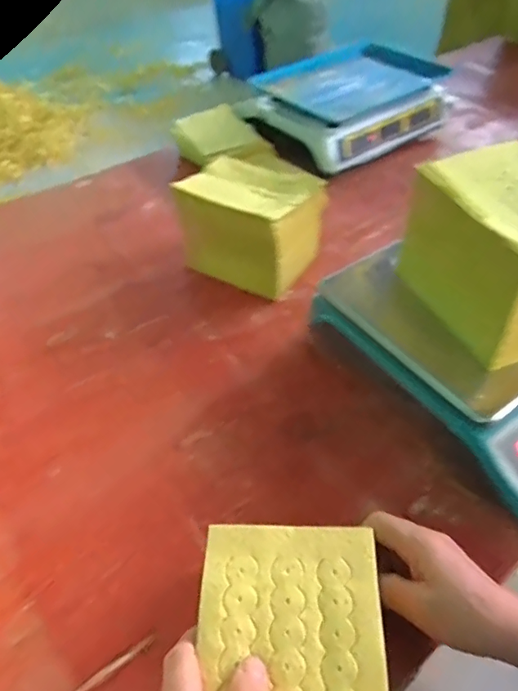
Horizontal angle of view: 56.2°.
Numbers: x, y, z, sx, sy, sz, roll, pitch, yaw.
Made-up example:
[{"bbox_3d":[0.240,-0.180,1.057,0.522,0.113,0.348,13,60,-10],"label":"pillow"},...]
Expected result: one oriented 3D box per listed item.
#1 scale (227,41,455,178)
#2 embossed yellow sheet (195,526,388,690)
[{"bbox_3d":[0.167,-0.471,0.941,0.340,0.122,0.270,-34,56,-24],"label":"scale"},{"bbox_3d":[0.018,0.190,0.294,0.114,0.011,0.156,1,48,4],"label":"embossed yellow sheet"}]

